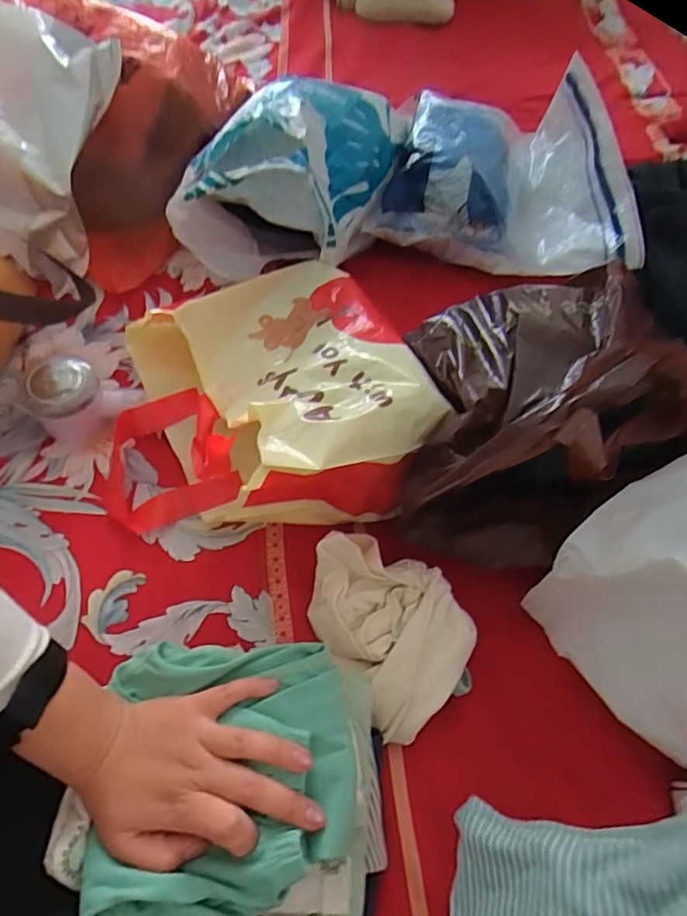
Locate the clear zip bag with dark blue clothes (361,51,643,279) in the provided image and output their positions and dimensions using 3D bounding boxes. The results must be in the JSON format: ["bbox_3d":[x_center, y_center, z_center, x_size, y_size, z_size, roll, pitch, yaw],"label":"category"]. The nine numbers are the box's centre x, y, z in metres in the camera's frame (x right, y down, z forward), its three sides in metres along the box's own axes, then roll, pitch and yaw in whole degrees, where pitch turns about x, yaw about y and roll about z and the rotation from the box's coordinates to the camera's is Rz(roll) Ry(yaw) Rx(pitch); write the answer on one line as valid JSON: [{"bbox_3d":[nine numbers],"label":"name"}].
[{"bbox_3d":[0.223,-0.382,0.719,0.325,0.120,0.279,15,61,5],"label":"clear zip bag with dark blue clothes"}]

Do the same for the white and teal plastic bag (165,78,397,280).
[{"bbox_3d":[-0.062,-0.362,0.675,0.205,0.156,0.307,25,62,11],"label":"white and teal plastic bag"}]

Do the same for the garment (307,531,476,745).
[{"bbox_3d":[0.039,0.146,0.476,0.112,0.053,0.166,-31,67,-19],"label":"garment"}]

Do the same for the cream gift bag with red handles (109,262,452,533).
[{"bbox_3d":[-0.097,-0.064,0.547,0.330,0.152,0.313,-20,64,-14],"label":"cream gift bag with red handles"}]

